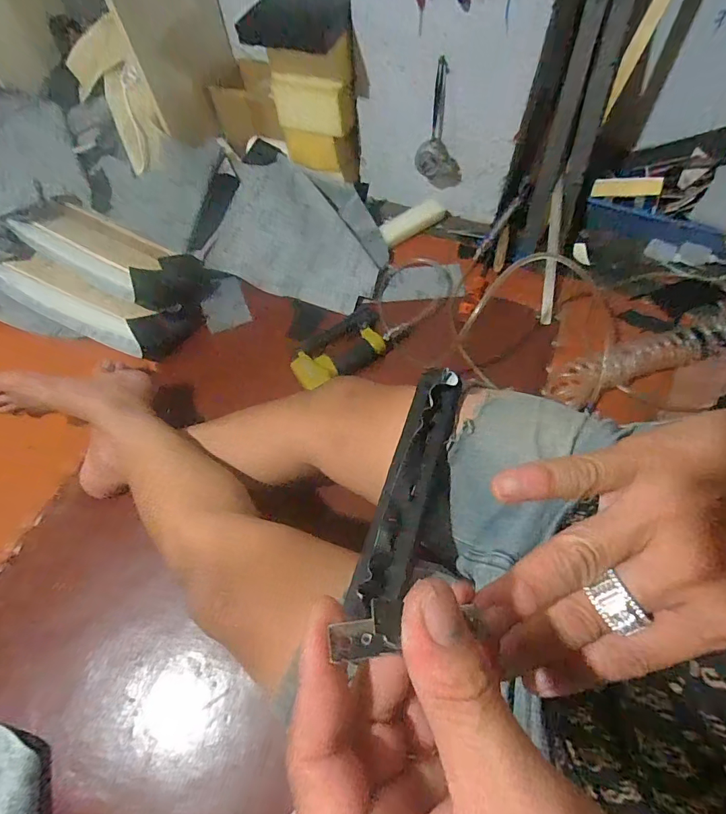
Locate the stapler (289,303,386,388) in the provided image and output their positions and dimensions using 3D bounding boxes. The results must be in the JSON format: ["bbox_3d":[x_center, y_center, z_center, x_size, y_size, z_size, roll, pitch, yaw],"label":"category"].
[{"bbox_3d":[-0.038,-0.104,0.795,0.200,0.039,0.120,-32,65,-14],"label":"stapler"}]

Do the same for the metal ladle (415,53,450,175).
[{"bbox_3d":[0.136,-0.539,0.818,0.063,0.184,0.057,3,61,4],"label":"metal ladle"}]

